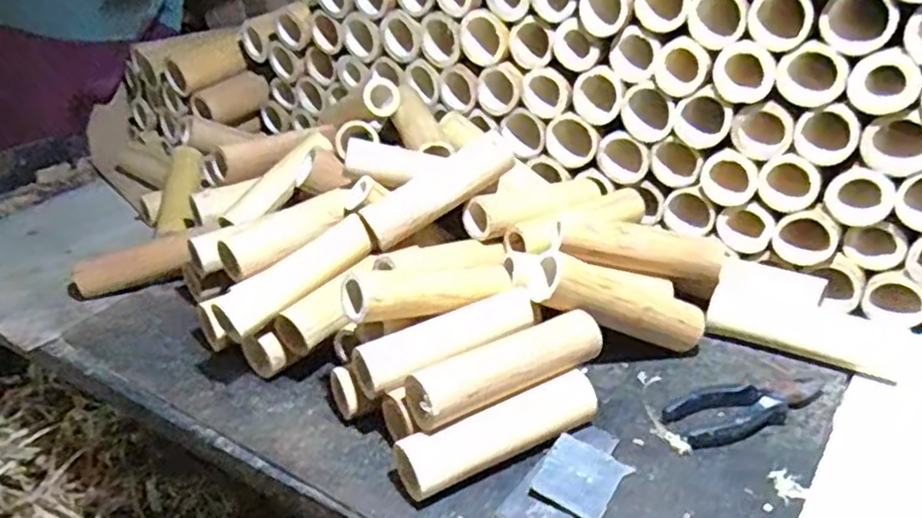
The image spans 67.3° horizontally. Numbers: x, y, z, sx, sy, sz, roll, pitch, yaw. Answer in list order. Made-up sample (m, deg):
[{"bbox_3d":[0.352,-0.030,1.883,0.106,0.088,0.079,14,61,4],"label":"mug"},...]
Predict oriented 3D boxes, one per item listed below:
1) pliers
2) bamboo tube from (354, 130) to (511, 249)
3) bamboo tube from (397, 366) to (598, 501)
[{"bbox_3d":[0.259,0.133,0.619,0.146,0.014,0.053,-7,34,-6],"label":"pliers"},{"bbox_3d":[-0.025,-0.079,0.772,0.180,0.047,0.047,-34,42,-14],"label":"bamboo tube"},{"bbox_3d":[0.037,0.148,0.587,0.184,0.041,0.039,-18,37,-21],"label":"bamboo tube"}]

